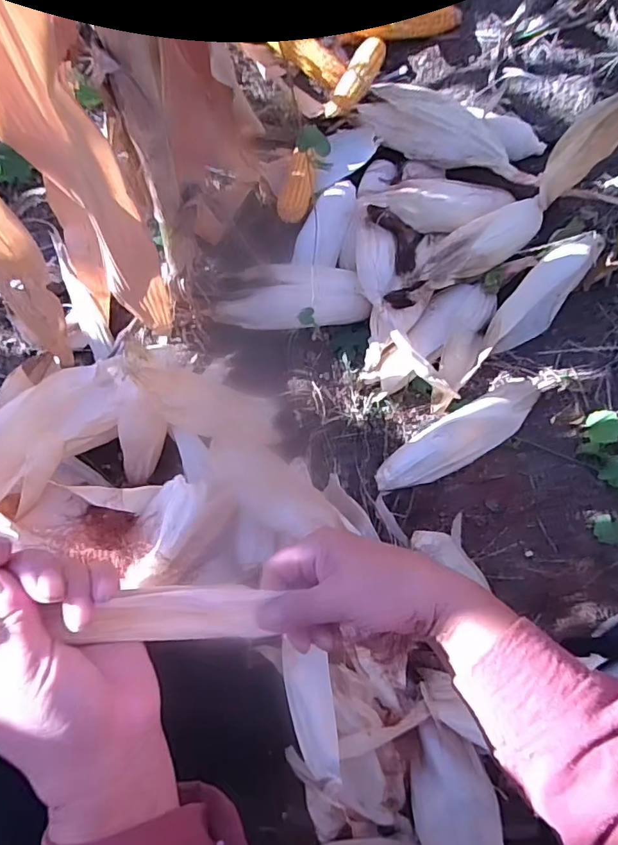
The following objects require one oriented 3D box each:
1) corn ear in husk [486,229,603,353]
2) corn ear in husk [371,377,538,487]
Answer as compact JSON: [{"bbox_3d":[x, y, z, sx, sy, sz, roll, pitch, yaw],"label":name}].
[{"bbox_3d":[0.320,-0.174,0.694,0.066,0.056,0.200,44,98,11],"label":"corn ear in husk"},{"bbox_3d":[0.202,0.020,0.685,0.246,0.059,0.071,-32,76,5],"label":"corn ear in husk"}]

